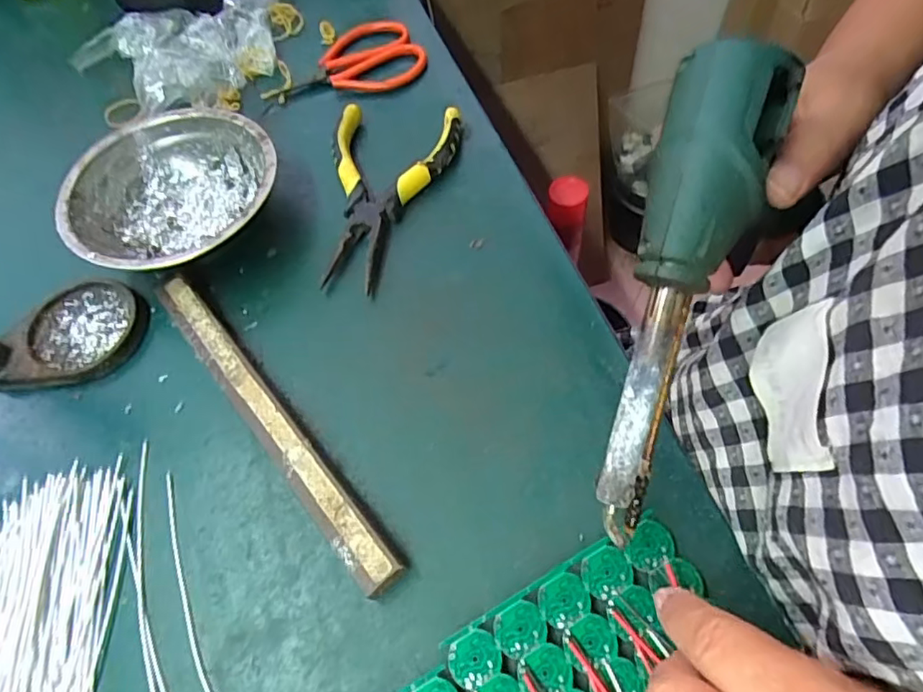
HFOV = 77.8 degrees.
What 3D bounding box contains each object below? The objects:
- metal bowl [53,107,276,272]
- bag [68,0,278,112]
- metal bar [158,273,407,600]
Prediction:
[{"bbox_3d":[-0.174,-0.089,0.357,0.117,0.042,0.123,-2,60,3],"label":"metal bowl"},{"bbox_3d":[-0.197,-0.276,0.454,0.142,0.045,0.200,30,66,19],"label":"bag"},{"bbox_3d":[-0.101,0.037,0.296,0.021,0.018,0.213,-38,64,-17],"label":"metal bar"}]

